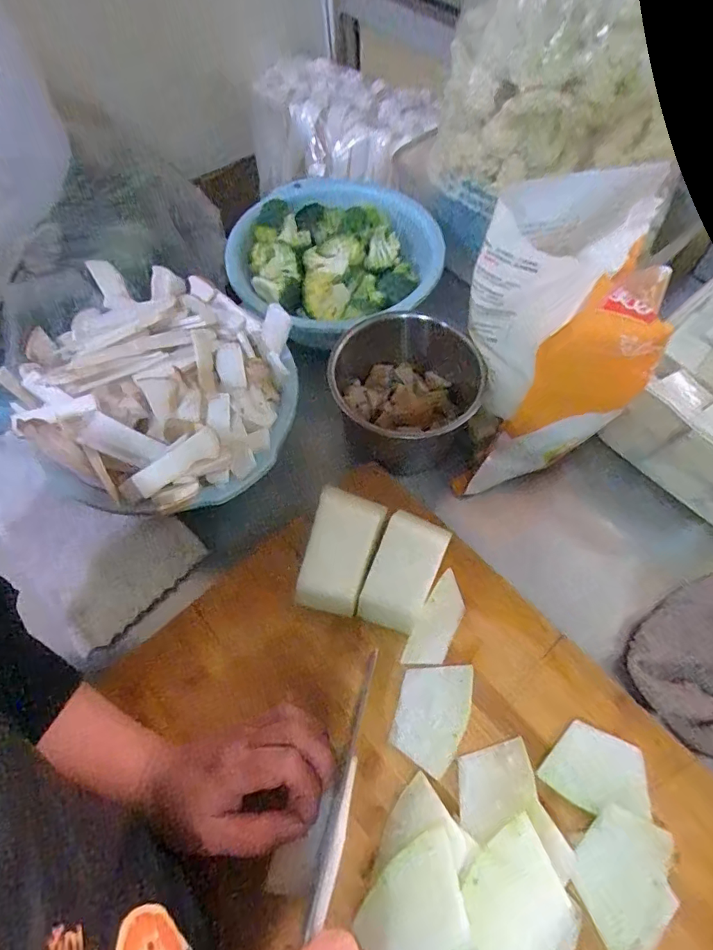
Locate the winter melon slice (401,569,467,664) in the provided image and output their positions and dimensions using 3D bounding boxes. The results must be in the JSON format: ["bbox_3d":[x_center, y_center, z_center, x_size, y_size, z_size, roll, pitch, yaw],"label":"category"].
[{"bbox_3d":[0.061,0.111,0.372,0.005,0.050,0.073,10,59,48],"label":"winter melon slice"}]

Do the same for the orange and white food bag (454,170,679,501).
[{"bbox_3d":[0.170,-0.103,0.398,0.173,0.216,0.105,-17,63,-7],"label":"orange and white food bag"}]

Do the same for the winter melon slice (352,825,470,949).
[{"bbox_3d":[0.036,0.264,0.300,0.074,0.004,0.053,-37,51,-4],"label":"winter melon slice"}]

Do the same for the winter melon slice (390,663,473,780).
[{"bbox_3d":[0.056,0.176,0.366,0.050,0.005,0.073,14,64,9],"label":"winter melon slice"}]

